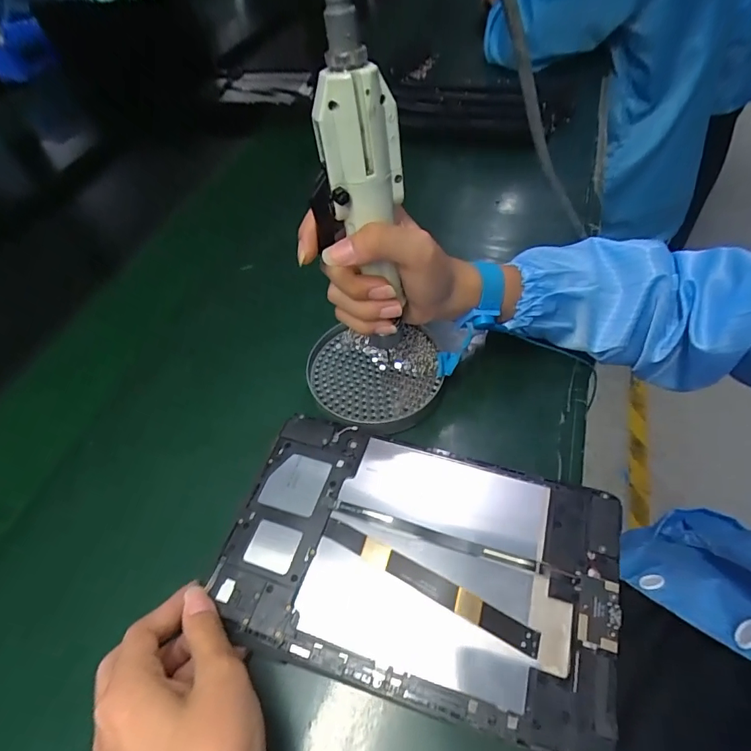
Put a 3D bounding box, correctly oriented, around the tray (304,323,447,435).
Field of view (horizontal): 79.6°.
[{"bbox_3d":[-0.004,0.000,0.375,0.108,0.011,0.106,-2,55,3],"label":"tray"}]

